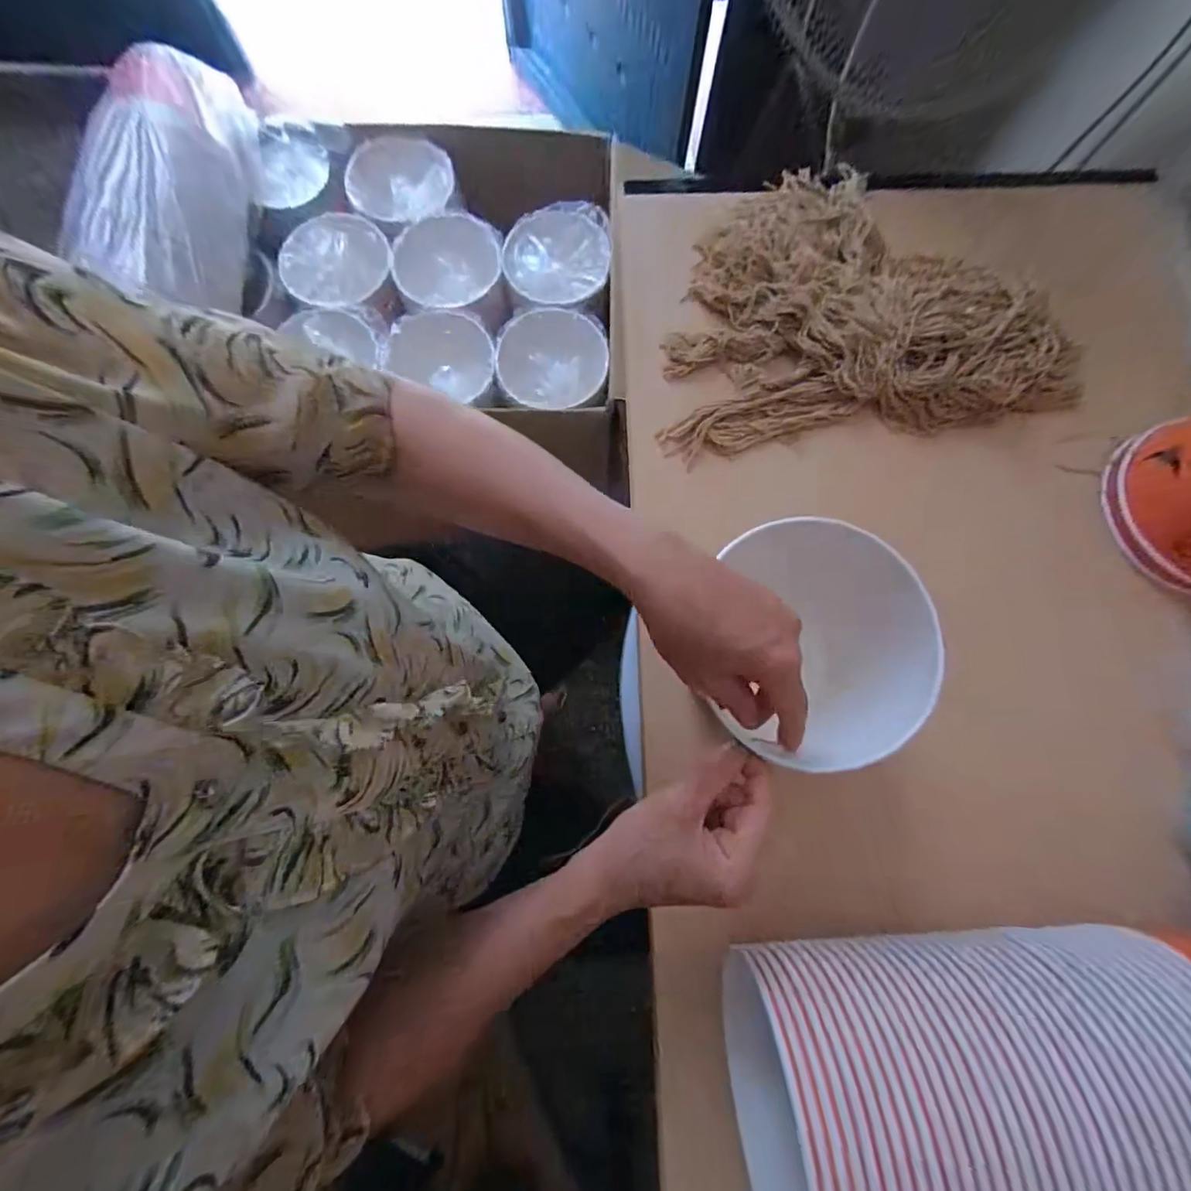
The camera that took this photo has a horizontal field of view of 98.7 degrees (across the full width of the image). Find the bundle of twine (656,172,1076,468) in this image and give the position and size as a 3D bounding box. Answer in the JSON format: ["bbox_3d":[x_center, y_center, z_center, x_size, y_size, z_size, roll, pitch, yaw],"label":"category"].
[{"bbox_3d":[0.254,-0.302,0.505,0.406,0.041,0.303,-8,79,-2],"label":"bundle of twine"}]

